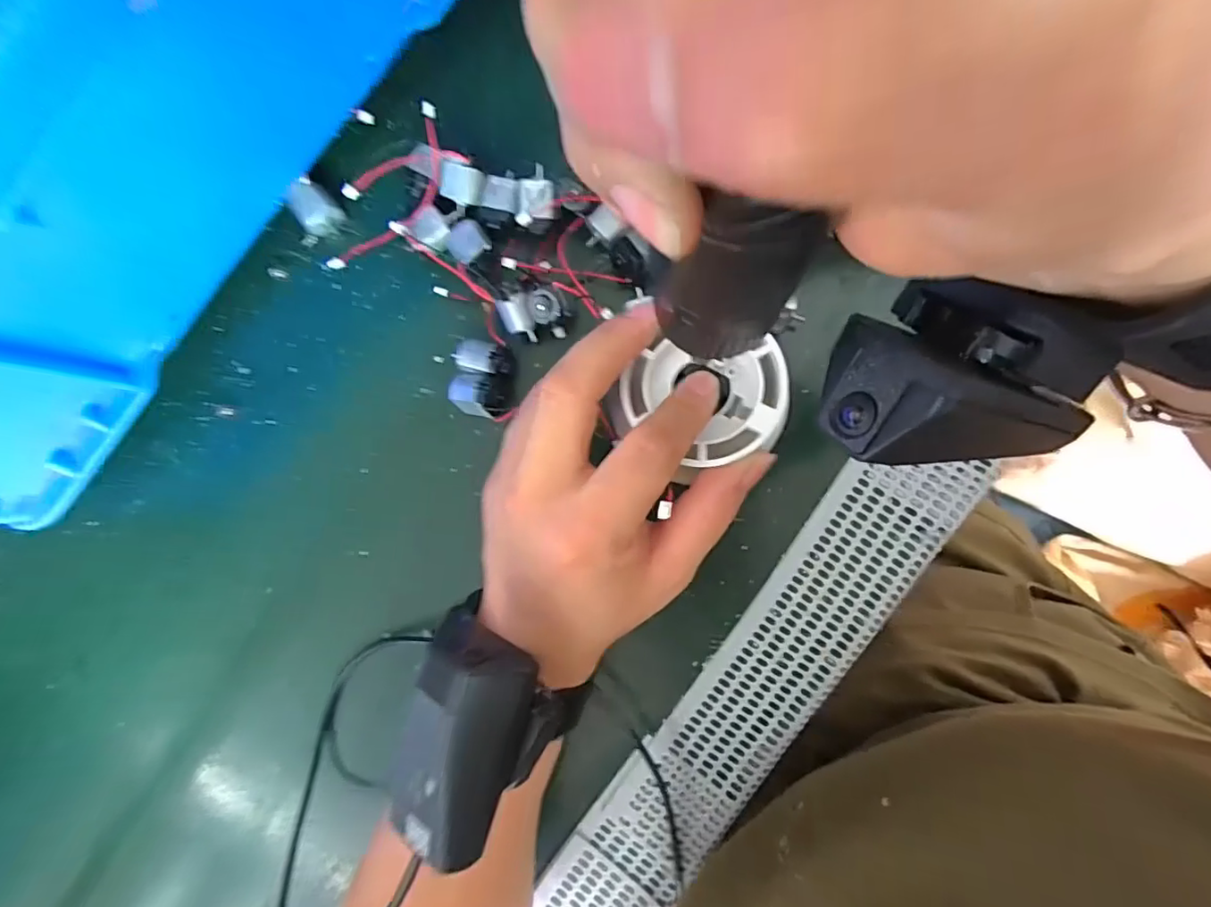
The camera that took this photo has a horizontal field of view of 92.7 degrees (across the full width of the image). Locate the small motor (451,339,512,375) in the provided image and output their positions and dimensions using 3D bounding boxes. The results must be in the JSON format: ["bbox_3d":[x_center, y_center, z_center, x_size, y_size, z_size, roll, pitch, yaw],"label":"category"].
[{"bbox_3d":[-0.055,-0.044,0.275,0.025,0.024,0.014,7,88,10],"label":"small motor"}]

